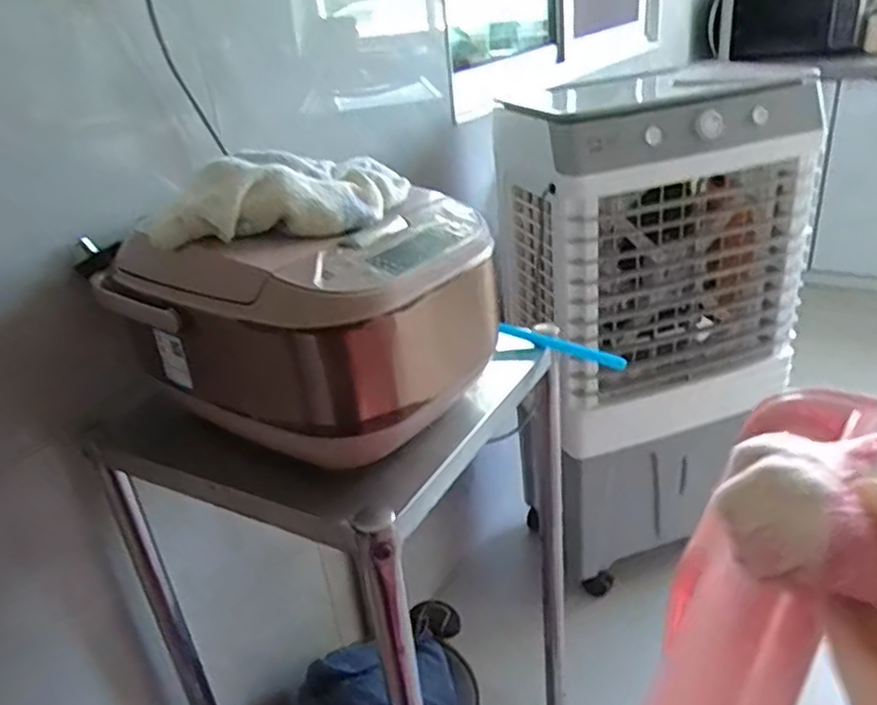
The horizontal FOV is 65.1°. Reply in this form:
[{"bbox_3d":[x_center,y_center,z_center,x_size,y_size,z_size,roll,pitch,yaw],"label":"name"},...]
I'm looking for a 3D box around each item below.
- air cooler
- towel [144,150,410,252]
[{"bbox_3d":[0.409,-0.072,1.459,0.489,0.915,0.383,-15,29,-15],"label":"air cooler"},{"bbox_3d":[-0.141,-0.150,0.625,0.222,0.060,0.145,-10,28,-6],"label":"towel"}]

